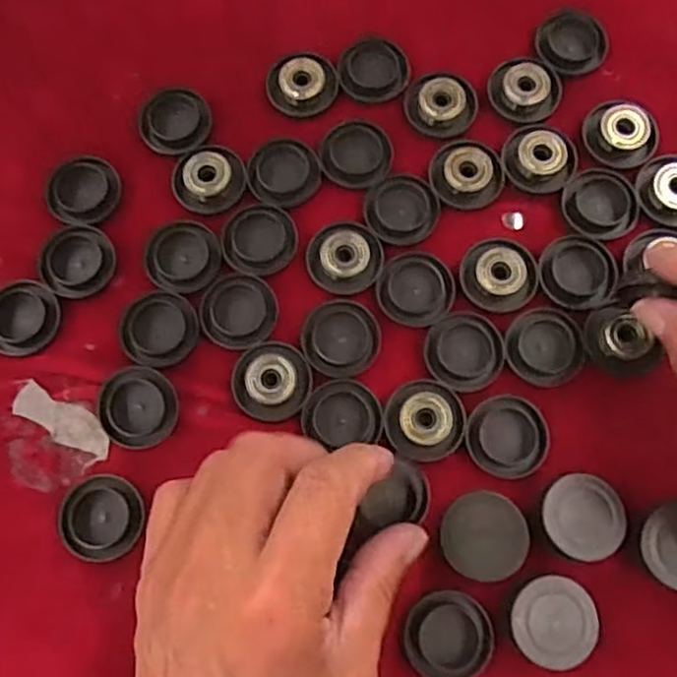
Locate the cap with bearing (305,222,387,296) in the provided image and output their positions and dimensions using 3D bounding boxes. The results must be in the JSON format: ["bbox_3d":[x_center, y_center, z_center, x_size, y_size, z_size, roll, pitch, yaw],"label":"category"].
[{"bbox_3d":[0.003,-0.036,0.307,0.033,0.005,0.031,0,76,1],"label":"cap with bearing"}]

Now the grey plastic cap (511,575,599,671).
[{"bbox_3d":[0.080,0.106,0.266,0.031,0.017,0.031,0,76,1],"label":"grey plastic cap"}]

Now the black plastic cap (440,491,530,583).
[{"bbox_3d":[0.056,0.076,0.272,0.031,0.013,0.032,0,76,1],"label":"black plastic cap"}]

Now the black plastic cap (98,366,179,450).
[{"bbox_3d":[-0.083,0.028,0.293,0.031,0.012,0.032,0,76,1],"label":"black plastic cap"}]

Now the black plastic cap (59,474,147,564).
[{"bbox_3d":[-0.096,0.073,0.286,0.032,0.007,0.033,0,76,1],"label":"black plastic cap"}]

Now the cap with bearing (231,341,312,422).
[{"bbox_3d":[-0.028,0.017,0.295,0.032,0.005,0.033,0,76,1],"label":"cap with bearing"}]

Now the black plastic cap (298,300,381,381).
[{"bbox_3d":[0.001,-0.001,0.299,0.033,0.004,0.033,0,76,1],"label":"black plastic cap"}]

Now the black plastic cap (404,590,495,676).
[{"bbox_3d":[0.042,0.114,0.269,0.033,0.004,0.032,0,76,1],"label":"black plastic cap"}]

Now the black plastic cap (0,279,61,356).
[{"bbox_3d":[-0.138,-0.009,0.306,0.028,0.011,0.033,37,80,10],"label":"black plastic cap"}]

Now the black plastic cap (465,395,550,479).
[{"bbox_3d":[0.069,0.039,0.286,0.032,0.004,0.033,0,76,1],"label":"black plastic cap"}]

